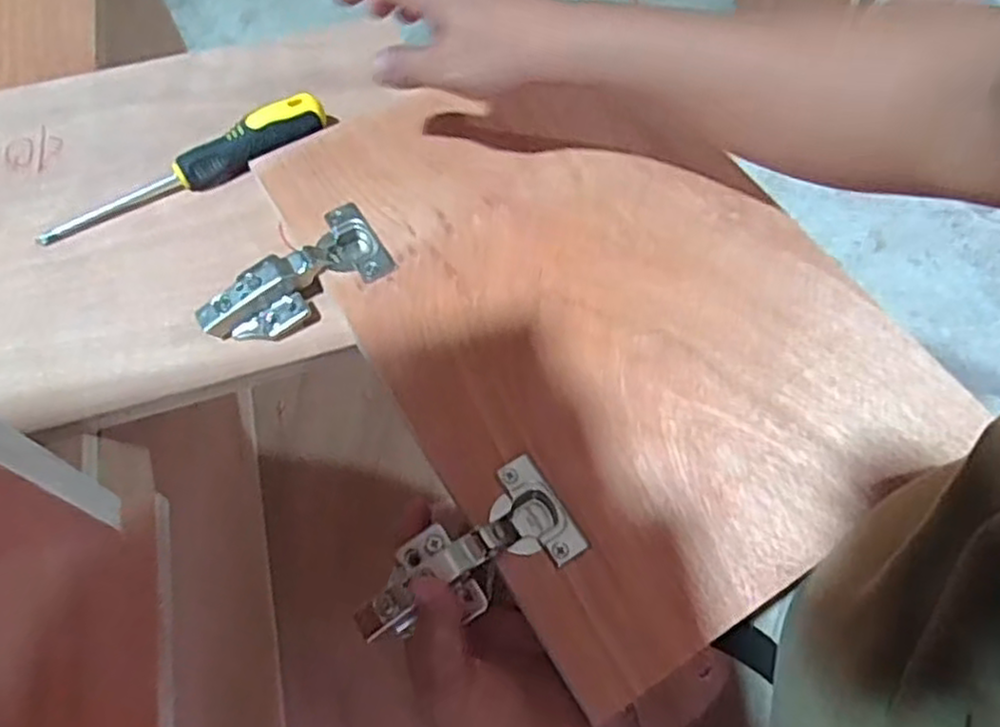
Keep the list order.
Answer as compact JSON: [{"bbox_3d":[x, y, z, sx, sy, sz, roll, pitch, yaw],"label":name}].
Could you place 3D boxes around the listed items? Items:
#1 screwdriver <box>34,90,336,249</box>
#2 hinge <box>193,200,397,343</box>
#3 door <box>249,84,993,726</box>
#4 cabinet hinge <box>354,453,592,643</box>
[{"bbox_3d":[-0.212,-0.128,0.501,0.201,0.030,0.031,-28,66,-13],"label":"screwdriver"},{"bbox_3d":[-0.131,-0.054,0.464,0.118,0.024,0.060,-30,66,-14],"label":"hinge"},{"bbox_3d":[0.057,-0.050,0.463,0.280,0.018,0.403,-30,65,-14],"label":"door"},{"bbox_3d":[-0.019,0.101,0.384,0.117,0.024,0.057,-28,65,-15],"label":"cabinet hinge"}]

